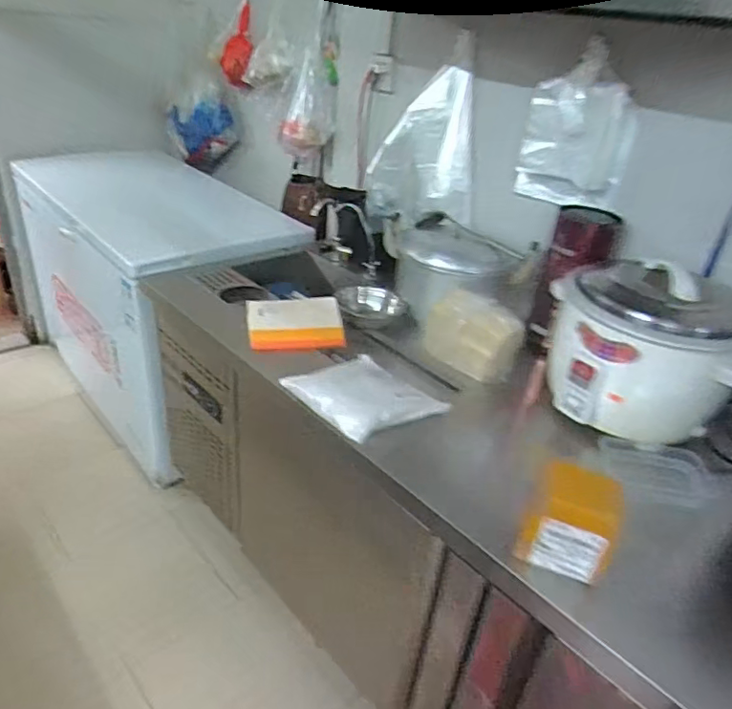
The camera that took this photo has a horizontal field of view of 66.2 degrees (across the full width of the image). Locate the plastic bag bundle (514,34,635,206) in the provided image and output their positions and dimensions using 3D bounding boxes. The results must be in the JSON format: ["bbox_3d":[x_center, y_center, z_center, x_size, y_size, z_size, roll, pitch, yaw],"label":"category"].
[{"bbox_3d":[0.456,-0.482,1.226,0.227,0.331,0.061,28,44,29],"label":"plastic bag bundle"}]

